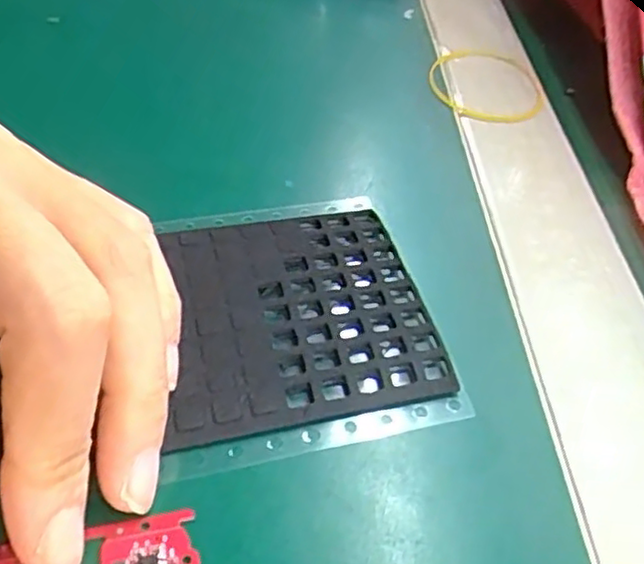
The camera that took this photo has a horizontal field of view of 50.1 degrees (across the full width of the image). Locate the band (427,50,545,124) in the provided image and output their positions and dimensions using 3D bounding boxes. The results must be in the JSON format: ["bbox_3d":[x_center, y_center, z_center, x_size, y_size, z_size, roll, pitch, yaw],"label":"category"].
[{"bbox_3d":[0.065,-0.079,0.272,0.048,0.006,0.050,4,45,-4],"label":"band"}]

